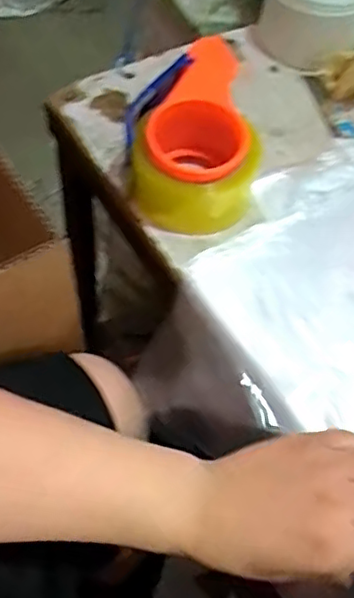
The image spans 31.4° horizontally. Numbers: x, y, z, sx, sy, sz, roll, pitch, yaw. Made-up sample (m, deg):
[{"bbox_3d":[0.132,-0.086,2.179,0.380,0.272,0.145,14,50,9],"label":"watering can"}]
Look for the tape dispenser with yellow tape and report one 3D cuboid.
[{"bbox_3d":[0.013,-0.140,0.529,0.102,0.070,0.145,-2,58,1],"label":"tape dispenser with yellow tape"}]

